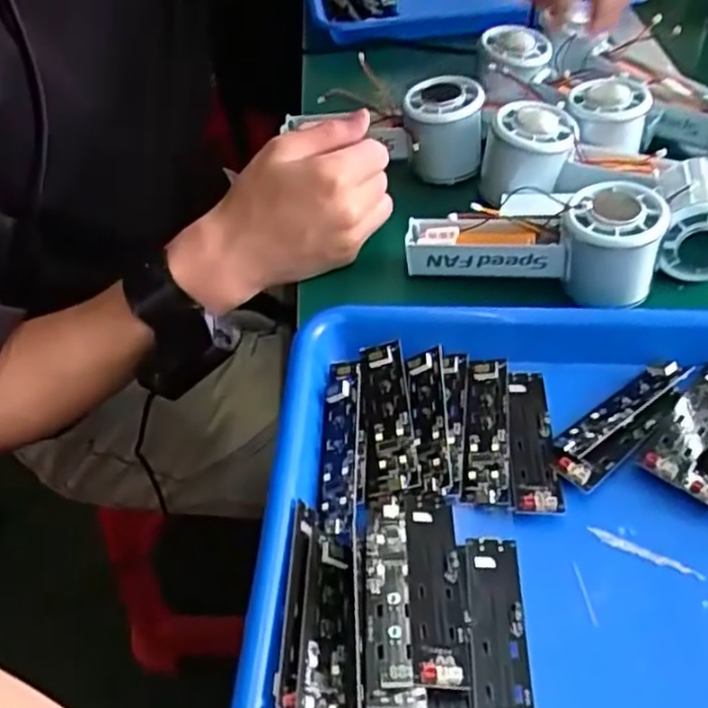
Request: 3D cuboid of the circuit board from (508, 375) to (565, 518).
[{"bbox_3d":[0.092,0.042,0.368,0.023,0.006,0.090,2,47,3],"label":"circuit board"}]

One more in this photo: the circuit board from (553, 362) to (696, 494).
[{"bbox_3d":[0.139,0.034,0.370,0.097,0.010,0.030,-32,55,-26],"label":"circuit board"}]

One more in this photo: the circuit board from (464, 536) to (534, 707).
[{"bbox_3d":[0.061,0.118,0.299,0.024,0.005,0.092,2,47,2],"label":"circuit board"}]

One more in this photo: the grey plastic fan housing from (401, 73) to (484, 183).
[{"bbox_3d":[0.065,-0.165,0.526,0.058,0.062,0.055,7,48,7],"label":"grey plastic fan housing"}]

